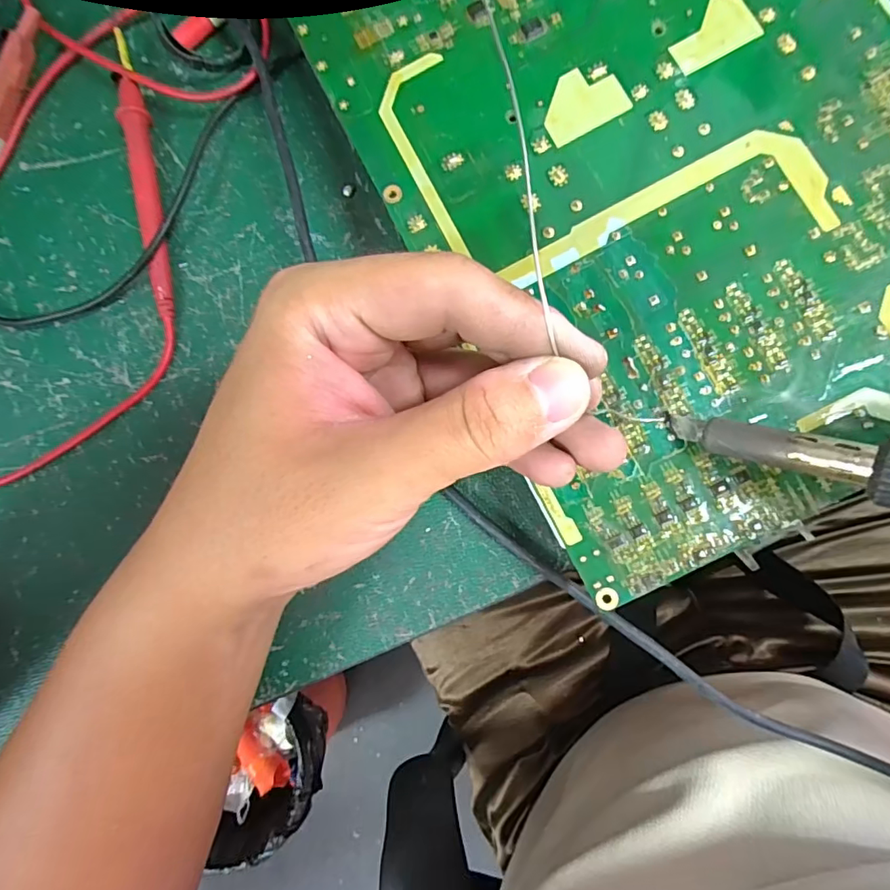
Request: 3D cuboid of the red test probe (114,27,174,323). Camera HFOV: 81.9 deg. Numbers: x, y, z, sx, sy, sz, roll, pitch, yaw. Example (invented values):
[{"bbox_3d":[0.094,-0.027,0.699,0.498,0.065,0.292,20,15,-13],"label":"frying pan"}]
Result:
[{"bbox_3d":[-0.147,-0.134,0.252,0.010,0.013,0.148,-11,83,6],"label":"red test probe"}]

